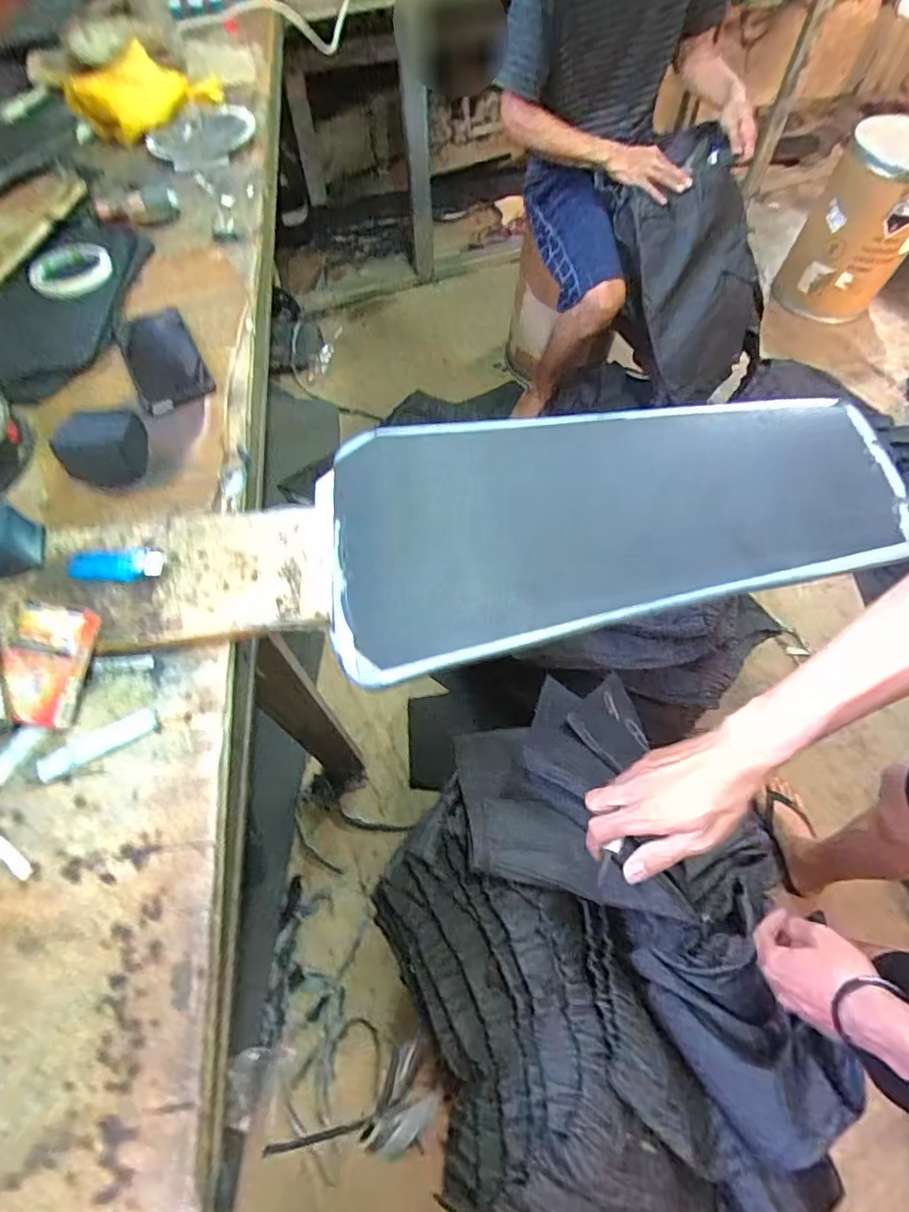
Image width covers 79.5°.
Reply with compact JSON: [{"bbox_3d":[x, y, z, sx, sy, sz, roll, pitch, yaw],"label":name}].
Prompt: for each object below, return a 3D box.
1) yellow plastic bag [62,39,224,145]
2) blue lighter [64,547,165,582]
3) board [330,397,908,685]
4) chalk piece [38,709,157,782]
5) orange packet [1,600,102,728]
[{"bbox_3d":[-0.523,-0.874,0.926,0.241,0.072,0.108,-22,63,-8],"label":"yellow plastic bag"},{"bbox_3d":[-0.291,-0.037,0.470,0.089,0.018,0.026,5,61,3],"label":"blue lighter"},{"bbox_3d":[0.144,-0.083,0.484,0.496,0.025,0.245,-8,62,-1],"label":"board"},{"bbox_3d":[-0.268,0.104,0.411,0.085,0.010,0.018,-24,63,-13],"label":"chalk piece"},{"bbox_3d":[-0.312,0.043,0.415,0.063,0.014,0.089,8,81,3],"label":"orange packet"}]

